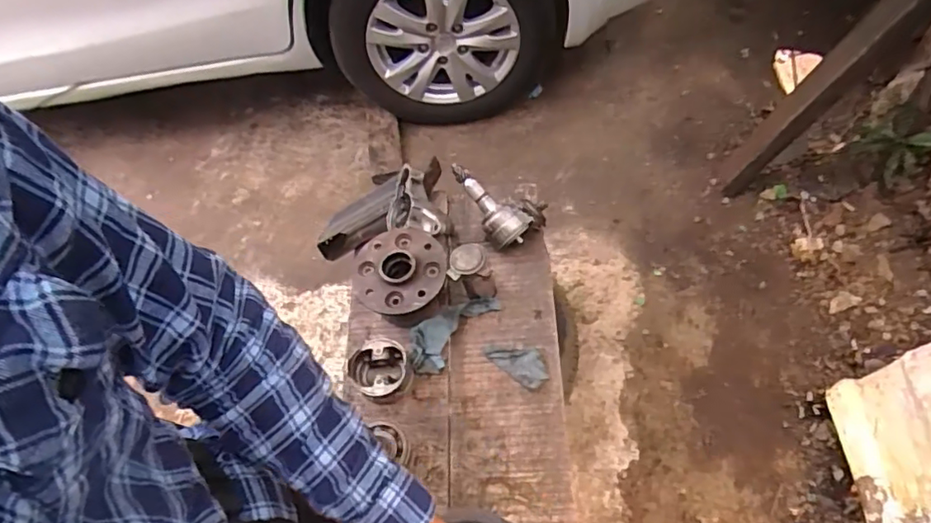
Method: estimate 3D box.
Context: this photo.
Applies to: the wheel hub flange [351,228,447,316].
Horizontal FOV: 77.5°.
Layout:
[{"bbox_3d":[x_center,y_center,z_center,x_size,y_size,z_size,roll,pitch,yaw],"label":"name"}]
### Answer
[{"bbox_3d":[-0.103,0.013,0.886,0.141,0.028,0.137,-2,59,3],"label":"wheel hub flange"}]

